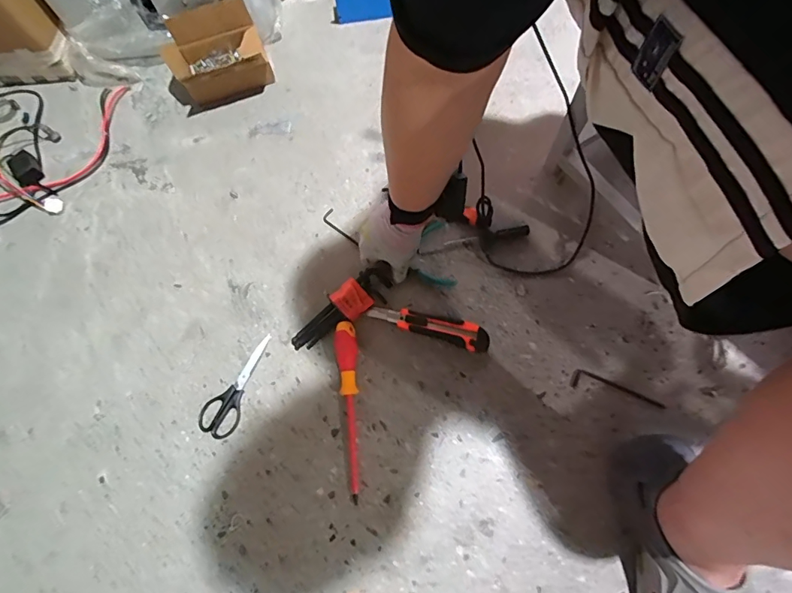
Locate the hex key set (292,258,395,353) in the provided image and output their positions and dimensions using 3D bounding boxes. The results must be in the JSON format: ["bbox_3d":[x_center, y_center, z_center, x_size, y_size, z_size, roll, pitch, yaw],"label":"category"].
[{"bbox_3d":[-0.090,0.022,0.687,0.171,0.038,0.053,-40,73,-1],"label":"hex key set"}]

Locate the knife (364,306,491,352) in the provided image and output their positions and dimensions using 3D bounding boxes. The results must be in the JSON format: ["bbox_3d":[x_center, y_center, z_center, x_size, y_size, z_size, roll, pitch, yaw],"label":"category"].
[{"bbox_3d":[0.050,0.040,0.675,0.190,0.020,0.042,18,72,9],"label":"knife"}]

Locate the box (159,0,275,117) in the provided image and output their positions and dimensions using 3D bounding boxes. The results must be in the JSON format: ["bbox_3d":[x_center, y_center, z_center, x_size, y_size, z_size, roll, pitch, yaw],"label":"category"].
[{"bbox_3d":[-0.355,-0.458,0.845,0.202,0.095,0.144,-23,71,-6],"label":"box"}]

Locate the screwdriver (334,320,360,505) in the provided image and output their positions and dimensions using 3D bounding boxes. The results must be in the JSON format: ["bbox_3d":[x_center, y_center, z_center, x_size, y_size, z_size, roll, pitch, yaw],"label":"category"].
[{"bbox_3d":[-0.068,0.160,0.638,0.031,0.027,0.251,-6,70,1],"label":"screwdriver"}]

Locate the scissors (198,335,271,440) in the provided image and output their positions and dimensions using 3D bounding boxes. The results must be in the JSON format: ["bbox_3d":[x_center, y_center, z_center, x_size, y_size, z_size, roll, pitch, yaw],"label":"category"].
[{"bbox_3d":[-0.239,0.135,0.671,0.057,0.005,0.164,27,74,11],"label":"scissors"}]

